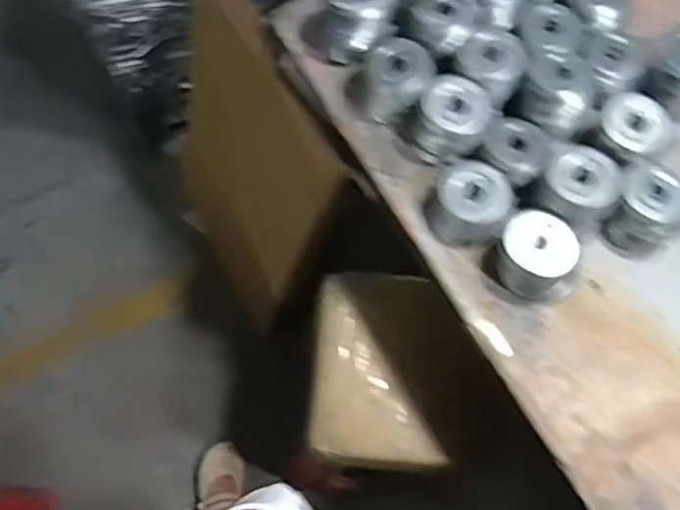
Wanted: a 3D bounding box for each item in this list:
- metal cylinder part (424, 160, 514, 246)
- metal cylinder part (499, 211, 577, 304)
[{"bbox_3d":[0.160,-0.069,0.791,0.094,0.062,0.094,1,69,-2],"label":"metal cylinder part"},{"bbox_3d":[0.232,0.003,0.761,0.084,0.058,0.104,-40,77,-16],"label":"metal cylinder part"}]

